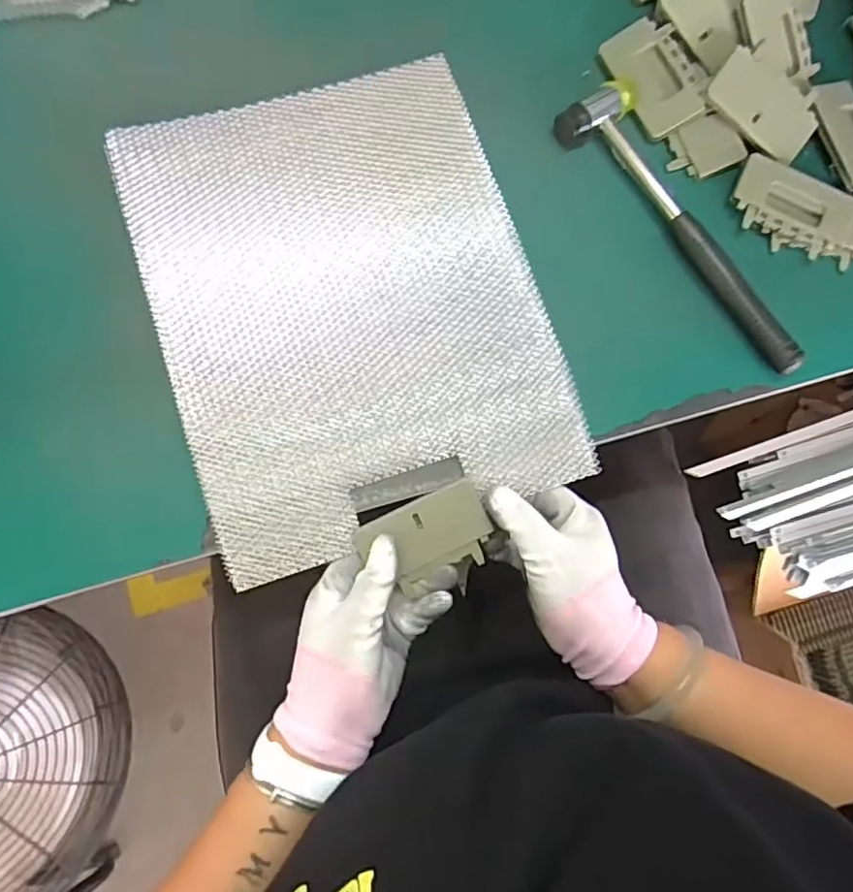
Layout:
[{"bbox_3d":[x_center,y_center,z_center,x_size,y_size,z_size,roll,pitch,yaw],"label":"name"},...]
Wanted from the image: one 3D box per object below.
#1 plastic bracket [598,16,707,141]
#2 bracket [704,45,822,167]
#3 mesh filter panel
[{"bbox_3d":[0.172,-0.278,0.447,0.057,0.016,0.085,-26,83,-7],"label":"plastic bracket"},{"bbox_3d":[0.252,-0.254,0.444,0.083,0.008,0.052,36,93,-6],"label":"bracket"},{"bbox_3d":[-0.052,-0.100,0.409,0.245,0.034,0.317,-18,79,-5],"label":"mesh filter panel"}]

